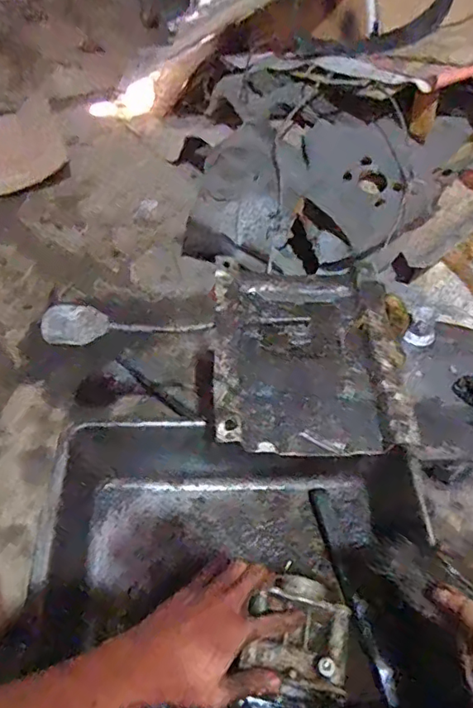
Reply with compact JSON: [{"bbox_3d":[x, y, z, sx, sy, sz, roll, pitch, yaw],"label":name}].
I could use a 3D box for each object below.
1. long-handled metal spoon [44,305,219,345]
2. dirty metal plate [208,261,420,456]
[{"bbox_3d":[-0.116,-0.028,0.566,0.176,0.013,0.049,4,51,-1],"label":"long-handled metal spoon"},{"bbox_3d":[0.073,-0.003,0.540,0.186,0.032,0.218,2,51,-1],"label":"dirty metal plate"}]

